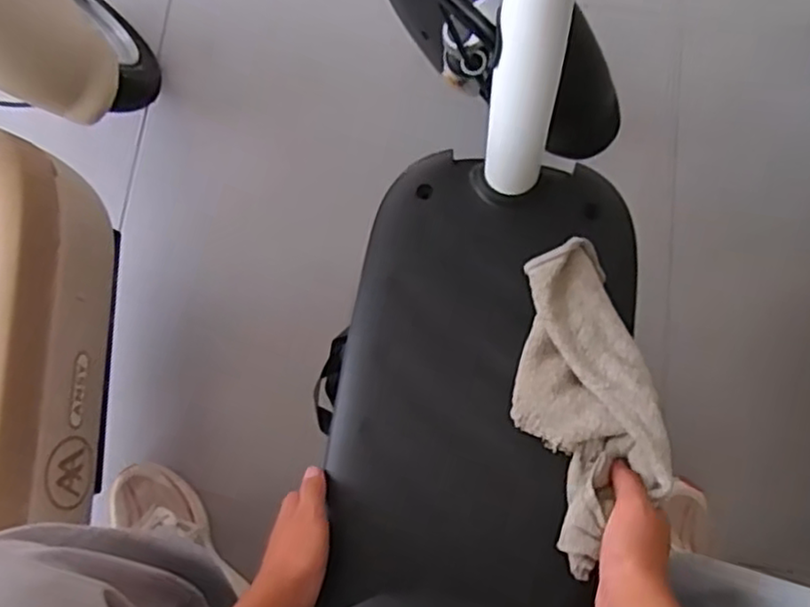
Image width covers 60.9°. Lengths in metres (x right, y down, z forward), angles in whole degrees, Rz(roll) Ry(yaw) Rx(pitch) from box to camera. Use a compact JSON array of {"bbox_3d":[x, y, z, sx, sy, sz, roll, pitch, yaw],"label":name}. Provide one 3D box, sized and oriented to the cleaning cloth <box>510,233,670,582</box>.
[{"bbox_3d":[0.146,0.073,0.569,0.111,0.040,0.256,-4,73,0],"label":"cleaning cloth"}]

